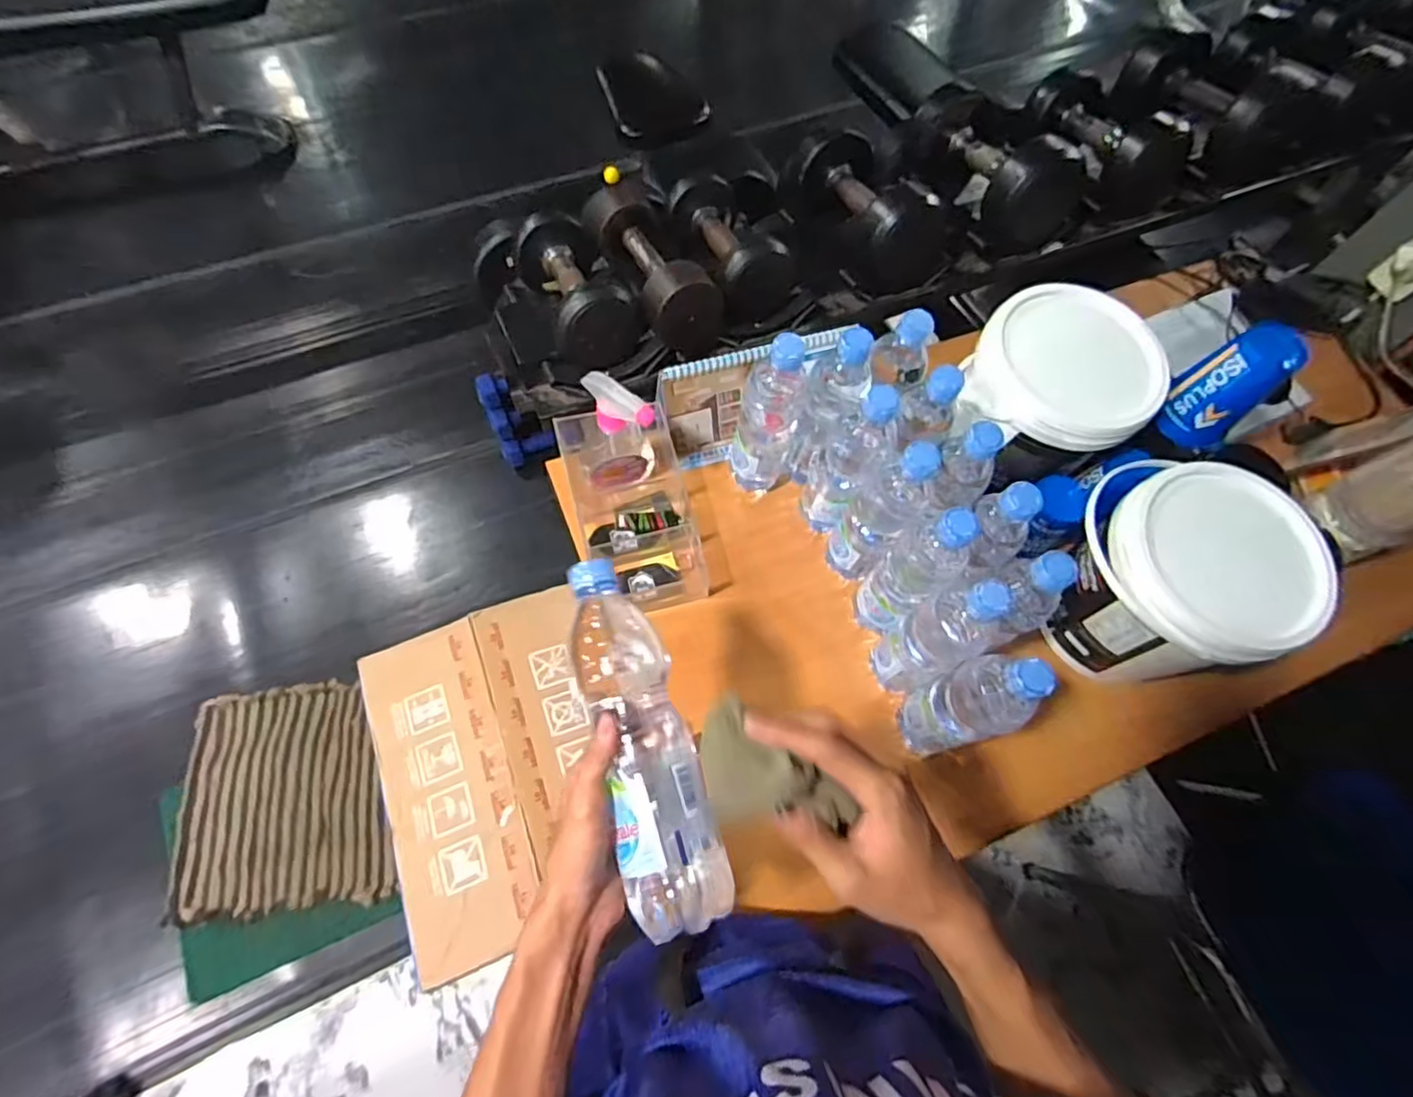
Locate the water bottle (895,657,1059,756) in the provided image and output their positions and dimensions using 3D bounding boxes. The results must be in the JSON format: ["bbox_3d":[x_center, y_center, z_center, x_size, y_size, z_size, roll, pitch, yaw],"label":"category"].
[{"bbox_3d":[0.246,0.143,0.615,0.068,0.238,0.067,2,66,-3],"label":"water bottle"}]

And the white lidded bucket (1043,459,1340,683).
[{"bbox_3d":[0.488,0.036,0.703,0.193,0.185,0.191,2,66,-3],"label":"white lidded bucket"}]

